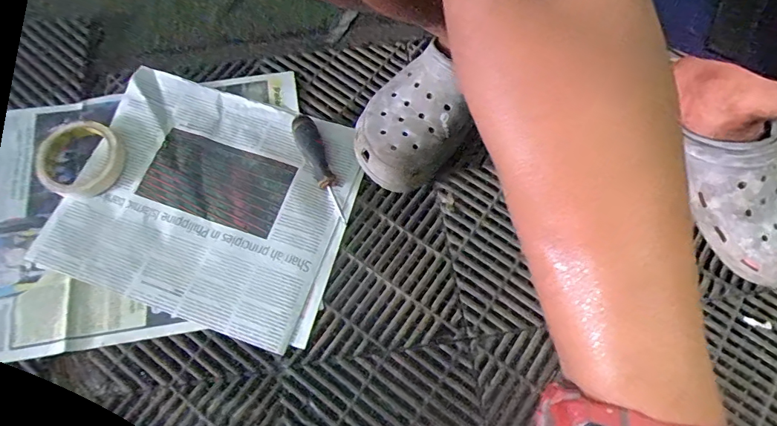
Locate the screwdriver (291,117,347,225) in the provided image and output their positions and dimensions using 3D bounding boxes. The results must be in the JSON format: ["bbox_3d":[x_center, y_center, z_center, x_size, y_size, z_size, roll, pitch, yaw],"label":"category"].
[{"bbox_3d":[-0.084,-0.056,0.543,0.029,0.029,0.139,-21,71,-7],"label":"screwdriver"}]

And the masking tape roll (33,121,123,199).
[{"bbox_3d":[-0.369,-0.065,0.540,0.099,0.025,0.094,0,69,0],"label":"masking tape roll"}]

